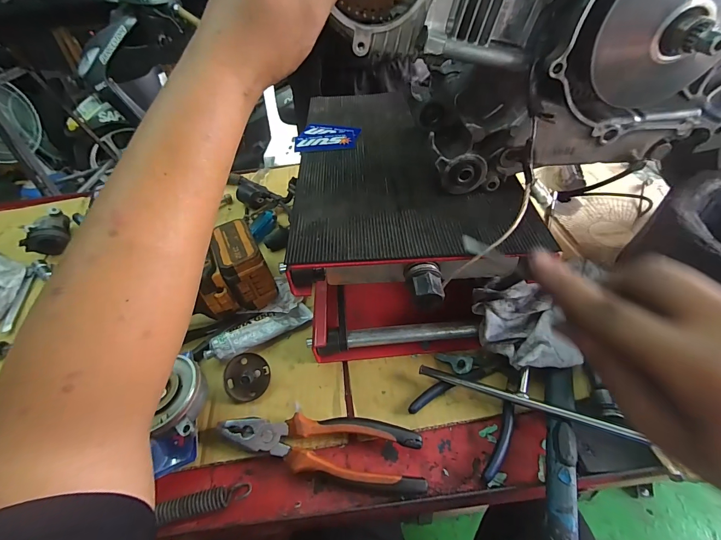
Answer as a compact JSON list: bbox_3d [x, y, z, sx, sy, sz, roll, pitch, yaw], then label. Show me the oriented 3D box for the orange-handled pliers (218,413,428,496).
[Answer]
[{"bbox_3d":[-0.038,0.166,0.325,0.194,0.029,0.052,5,48,12],"label":"orange-handled pliers"}]

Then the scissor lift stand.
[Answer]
[{"bbox_3d":[0.046,-0.069,0.437,0.218,0.167,0.361,-6,47,2],"label":"scissor lift stand"}]

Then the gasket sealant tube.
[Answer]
[{"bbox_3d":[-0.121,0.071,0.412,0.126,0.028,0.032,-27,50,-18],"label":"gasket sealant tube"}]

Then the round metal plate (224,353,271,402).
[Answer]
[{"bbox_3d":[-0.123,0.117,0.374,0.047,0.010,0.049,2,72,-6],"label":"round metal plate"}]

